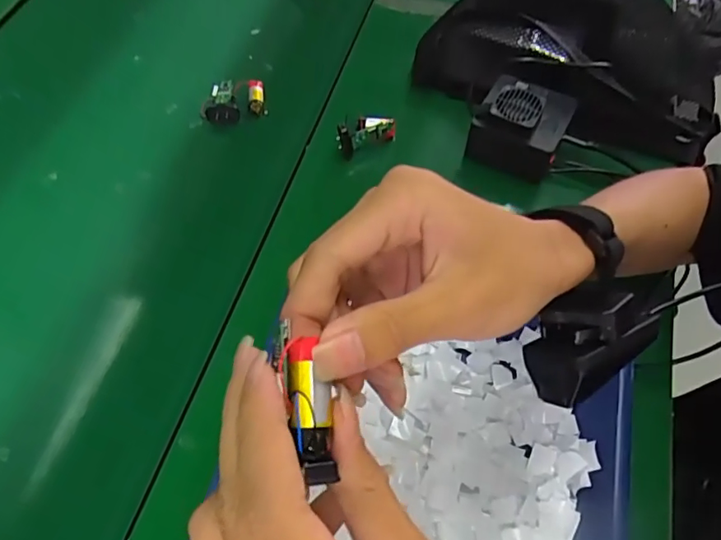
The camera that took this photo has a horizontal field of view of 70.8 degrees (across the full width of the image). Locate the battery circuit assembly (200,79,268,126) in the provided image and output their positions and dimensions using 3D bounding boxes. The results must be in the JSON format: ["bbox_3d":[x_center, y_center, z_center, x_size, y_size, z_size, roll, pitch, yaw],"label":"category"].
[{"bbox_3d":[-0.131,-0.173,0.520,0.065,0.020,0.044,-18,64,-11],"label":"battery circuit assembly"}]

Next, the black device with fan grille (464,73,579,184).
[{"bbox_3d":[0.146,-0.132,0.466,0.077,0.059,0.072,25,64,11],"label":"black device with fan grille"}]

